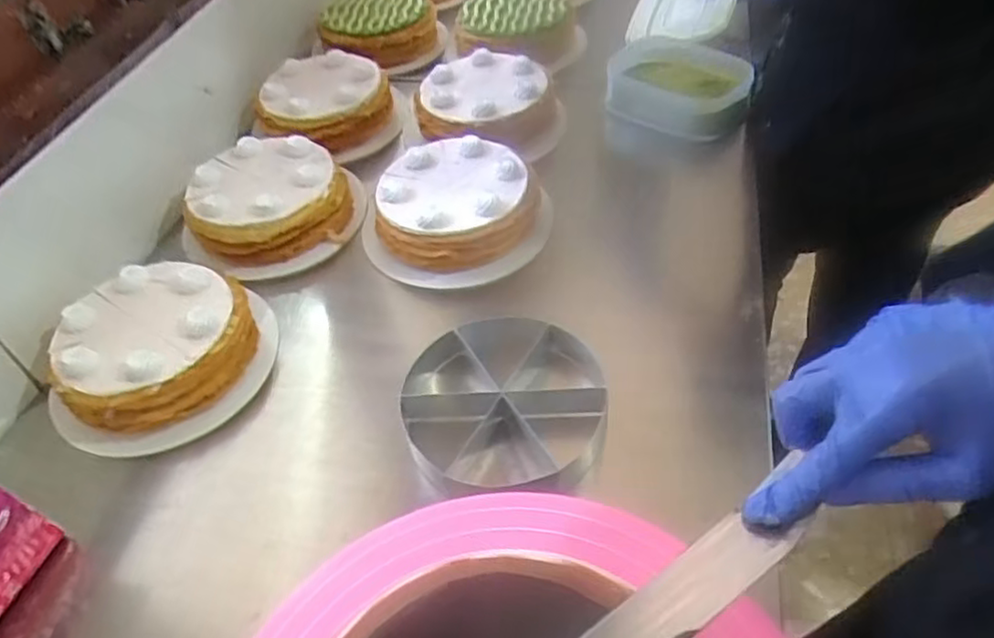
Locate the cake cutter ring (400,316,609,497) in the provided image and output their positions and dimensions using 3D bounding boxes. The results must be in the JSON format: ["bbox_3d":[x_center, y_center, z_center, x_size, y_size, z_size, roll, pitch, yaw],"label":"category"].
[{"bbox_3d":[0.004,0.075,0.581,0.175,0.042,0.167,-2,47,5],"label":"cake cutter ring"}]

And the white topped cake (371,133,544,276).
[{"bbox_3d":[-0.047,-0.123,0.753,0.173,0.071,0.169,-18,48,-10],"label":"white topped cake"}]

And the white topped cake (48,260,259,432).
[{"bbox_3d":[-0.319,0.028,0.646,0.166,0.070,0.160,3,48,9],"label":"white topped cake"}]

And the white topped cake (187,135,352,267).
[{"bbox_3d":[-0.261,-0.134,0.785,0.170,0.070,0.157,-3,47,4],"label":"white topped cake"}]

